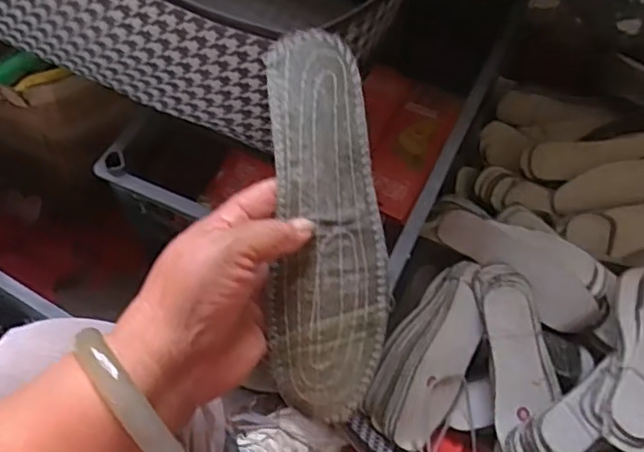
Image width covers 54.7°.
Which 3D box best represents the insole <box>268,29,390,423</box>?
[{"bbox_3d":[0.002,-0.002,0.348,0.063,0.013,0.212,-3,88,-5],"label":"insole"}]

